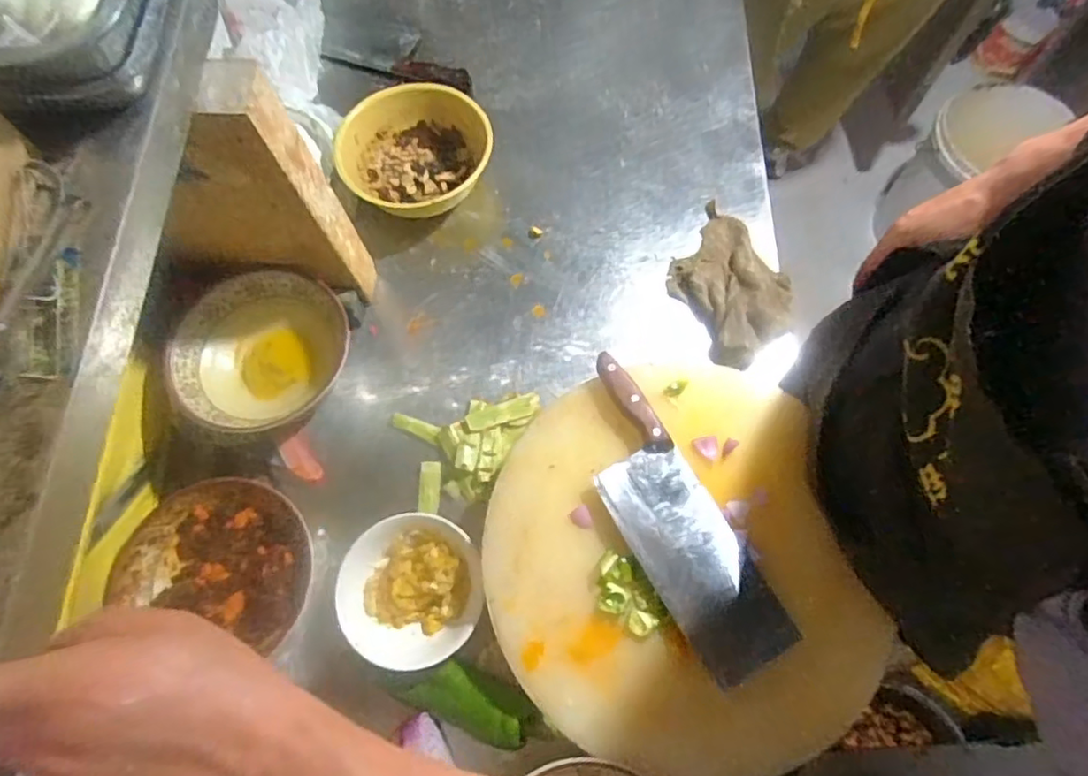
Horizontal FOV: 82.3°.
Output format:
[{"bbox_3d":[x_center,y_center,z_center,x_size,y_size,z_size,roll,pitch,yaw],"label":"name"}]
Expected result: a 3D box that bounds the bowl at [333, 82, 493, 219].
[{"bbox_3d":[-0.162,-0.306,0.840,0.194,0.080,0.189,-1,70,2],"label":"bowl"}]

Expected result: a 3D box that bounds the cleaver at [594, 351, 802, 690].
[{"bbox_3d":[0.119,0.122,0.618,0.094,0.014,0.319,-29,72,-10],"label":"cleaver"}]

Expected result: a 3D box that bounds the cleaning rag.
[{"bbox_3d":[0.232,-0.133,0.791,0.145,0.038,0.193,-34,72,-10],"label":"cleaning rag"}]

